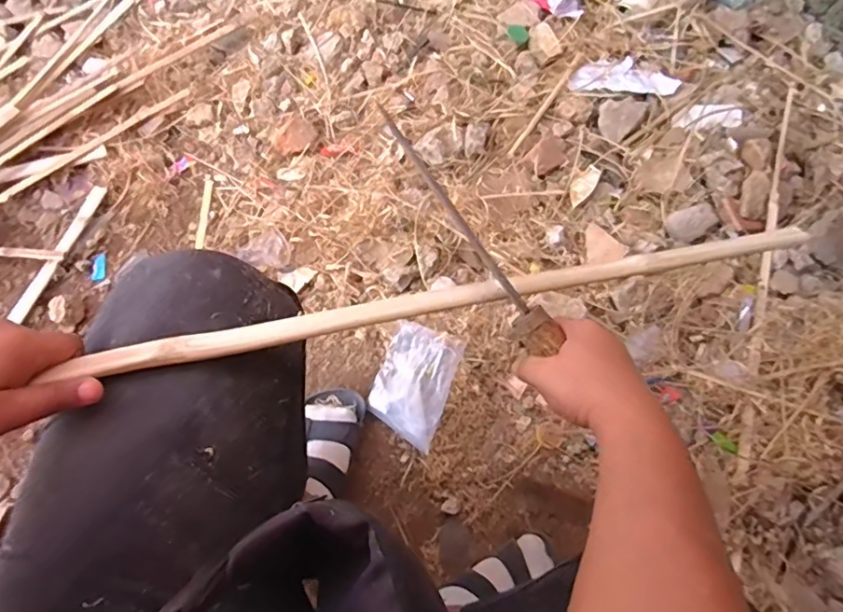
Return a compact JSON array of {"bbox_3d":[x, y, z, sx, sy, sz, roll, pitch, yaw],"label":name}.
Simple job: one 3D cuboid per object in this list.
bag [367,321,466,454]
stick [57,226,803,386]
[{"bbox_3d":[-0.010,0.111,0.792,0.105,0.015,0.161,20,83,14],"label":"bag"},{"bbox_3d":[0.066,-0.012,0.477,0.661,0.018,0.028,-10,69,-15],"label":"stick"}]

